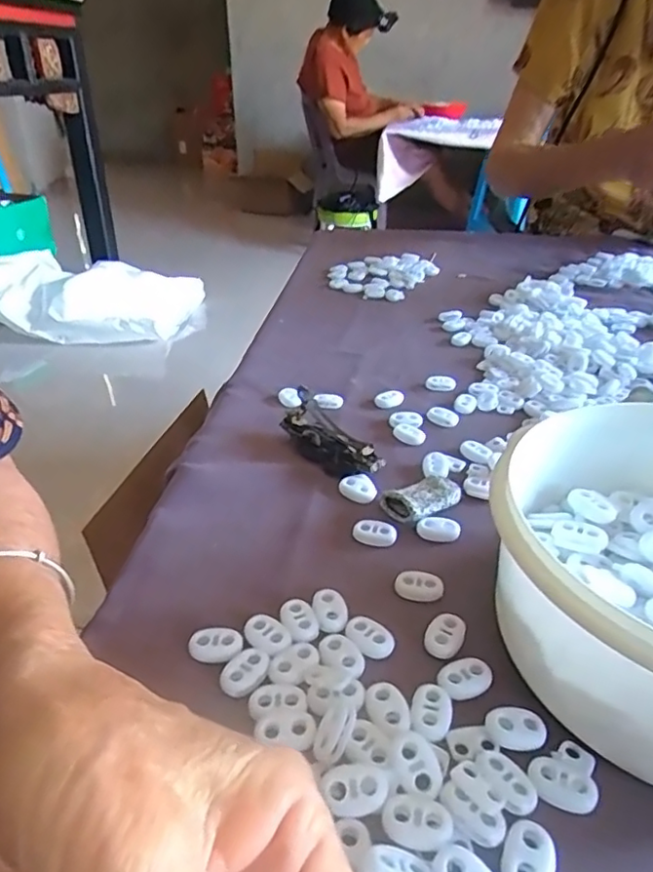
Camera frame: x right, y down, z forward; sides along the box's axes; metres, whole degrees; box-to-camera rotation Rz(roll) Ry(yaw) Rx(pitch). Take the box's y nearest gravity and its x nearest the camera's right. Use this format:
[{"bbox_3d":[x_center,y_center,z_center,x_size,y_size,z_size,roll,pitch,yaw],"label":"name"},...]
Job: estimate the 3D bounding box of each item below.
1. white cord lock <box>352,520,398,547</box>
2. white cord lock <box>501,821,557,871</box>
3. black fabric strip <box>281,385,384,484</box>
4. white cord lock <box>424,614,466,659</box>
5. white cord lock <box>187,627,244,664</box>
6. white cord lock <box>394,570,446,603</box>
[{"bbox_3d":[0.025,0.052,0.315,0.023,0.007,0.012,12,35,16],"label":"white cord lock"},{"bbox_3d":[0.063,0.133,0.186,0.015,0.005,0.021,16,36,22],"label":"white cord lock"},{"bbox_3d":[-0.001,0.001,0.377,0.026,0.025,0.082,-22,39,-31],"label":"black fabric strip"},{"bbox_3d":[0.051,0.085,0.257,0.016,0.004,0.021,17,37,24],"label":"white cord lock"},{"bbox_3d":[-0.047,0.089,0.252,0.022,0.004,0.016,0,33,-1],"label":"white cord lock"},{"bbox_3d":[0.044,0.071,0.283,0.023,0.006,0.013,9,34,13],"label":"white cord lock"}]

